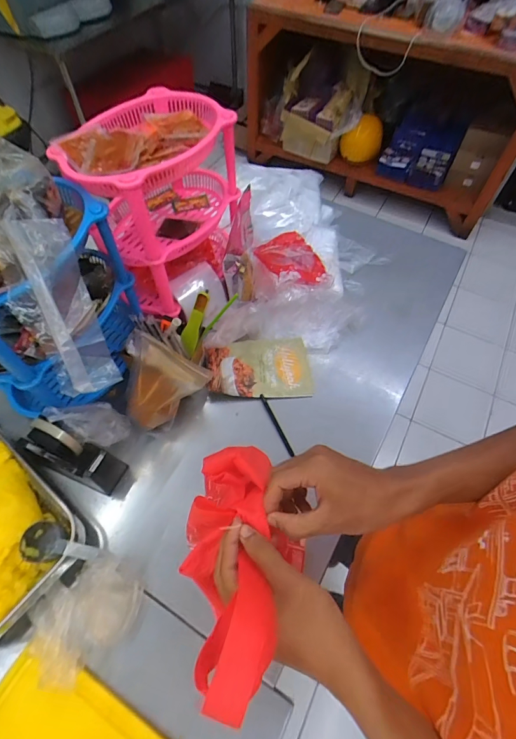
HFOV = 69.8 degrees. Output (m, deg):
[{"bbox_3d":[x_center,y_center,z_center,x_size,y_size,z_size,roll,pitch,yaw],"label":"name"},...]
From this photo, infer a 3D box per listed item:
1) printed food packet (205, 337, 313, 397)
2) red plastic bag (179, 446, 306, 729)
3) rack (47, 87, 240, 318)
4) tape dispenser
[{"bbox_3d":[0.003,-0.008,0.737,0.202,0.031,0.133,-1,63,-7],"label":"printed food packet"},{"bbox_3d":[-0.020,0.165,0.340,0.095,0.063,0.242,-4,32,-4],"label":"red plastic bag"},{"bbox_3d":[-0.173,-0.294,0.698,0.291,0.314,0.189,-39,67,-22],"label":"rack"},{"bbox_3d":[-0.302,0.143,0.602,0.146,0.117,0.063,19,60,10],"label":"tape dispenser"}]

